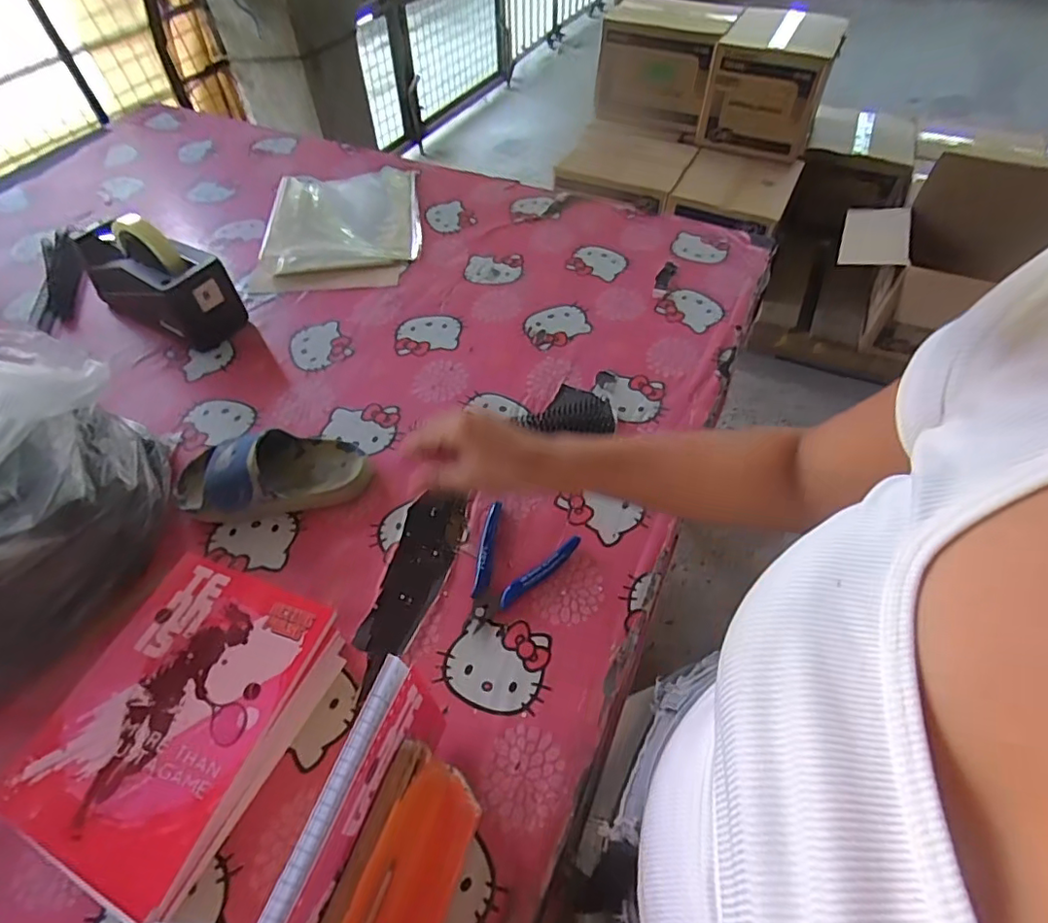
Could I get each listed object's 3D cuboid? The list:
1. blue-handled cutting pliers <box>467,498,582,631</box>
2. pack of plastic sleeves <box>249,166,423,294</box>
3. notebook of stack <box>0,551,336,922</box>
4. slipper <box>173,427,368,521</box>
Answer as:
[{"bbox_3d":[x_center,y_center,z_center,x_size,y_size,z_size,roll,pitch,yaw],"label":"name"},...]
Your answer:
[{"bbox_3d":[-0.014,0.096,0.485,0.082,0.020,0.108,22,57,18],"label":"blue-handled cutting pliers"},{"bbox_3d":[-0.261,-0.362,0.827,0.215,0.029,0.312,-3,53,0],"label":"pack of plastic sleeves"},{"bbox_3d":[-0.255,0.176,0.405,0.148,0.008,0.203,16,55,13],"label":"notebook of stack"},{"bbox_3d":[-0.244,0.007,0.536,0.179,0.052,0.077,-10,53,-6],"label":"slipper"}]

